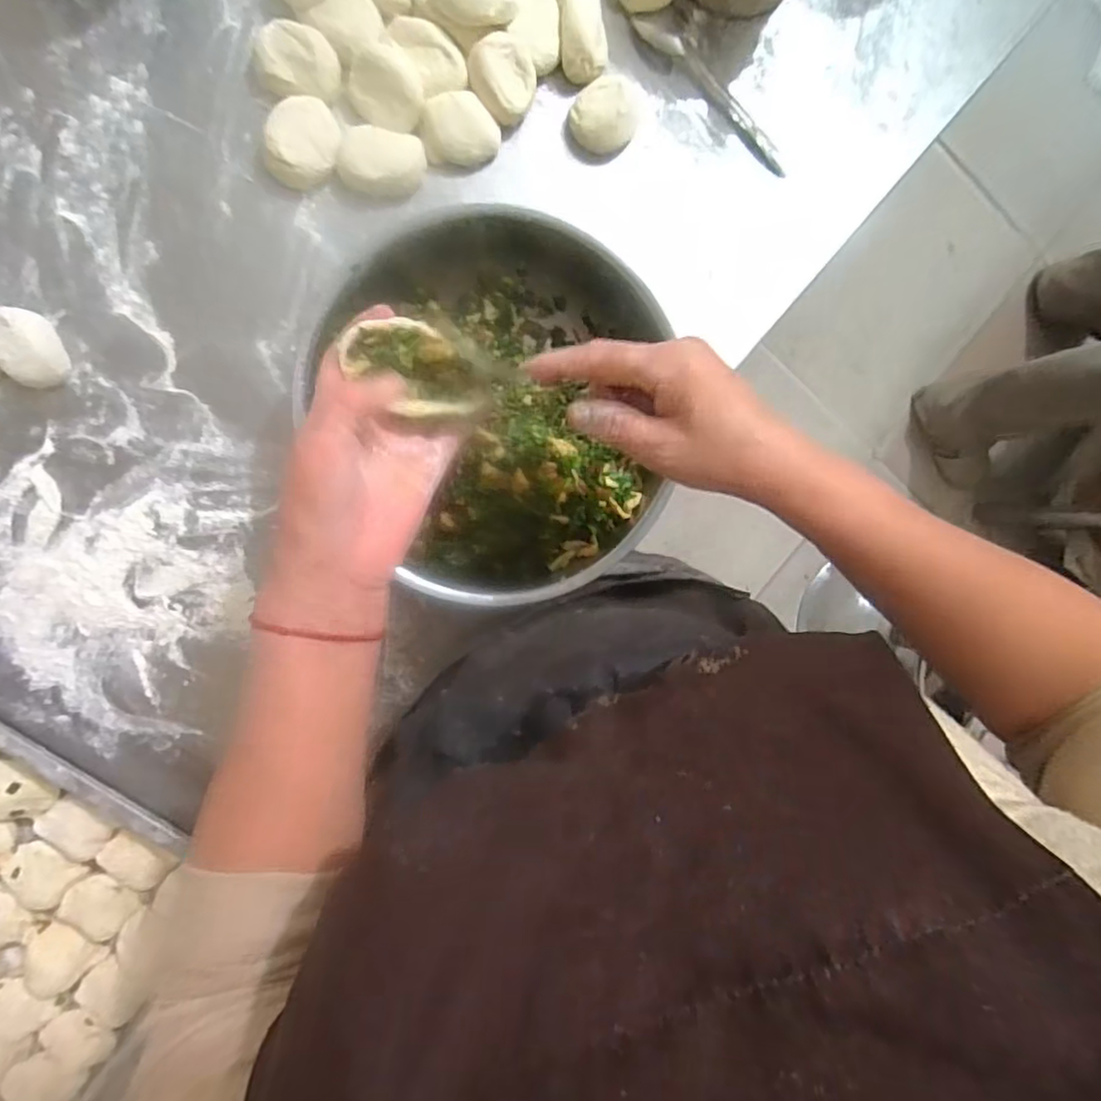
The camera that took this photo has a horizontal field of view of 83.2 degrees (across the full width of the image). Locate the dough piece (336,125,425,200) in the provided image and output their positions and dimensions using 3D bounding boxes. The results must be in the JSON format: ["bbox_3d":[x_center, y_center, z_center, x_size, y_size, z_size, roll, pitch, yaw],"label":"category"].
[{"bbox_3d":[-0.121,-0.281,0.445,0.059,0.021,0.046,4,94,-9],"label":"dough piece"}]

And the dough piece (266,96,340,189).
[{"bbox_3d":[-0.173,-0.286,0.437,0.042,0.025,0.056,26,91,-10],"label":"dough piece"}]

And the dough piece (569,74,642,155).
[{"bbox_3d":[0.041,-0.325,0.466,0.046,0.028,0.050,-1,95,-8],"label":"dough piece"}]

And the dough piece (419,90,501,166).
[{"bbox_3d":[-0.067,-0.307,0.456,0.053,0.024,0.044,-25,98,-5],"label":"dough piece"}]

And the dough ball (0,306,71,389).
[{"bbox_3d":[-0.361,-0.139,0.429,0.038,0.023,0.055,-35,99,-4],"label":"dough ball"}]

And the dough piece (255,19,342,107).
[{"bbox_3d":[-0.174,-0.337,0.431,0.051,0.029,0.041,-9,96,-7],"label":"dough piece"}]

